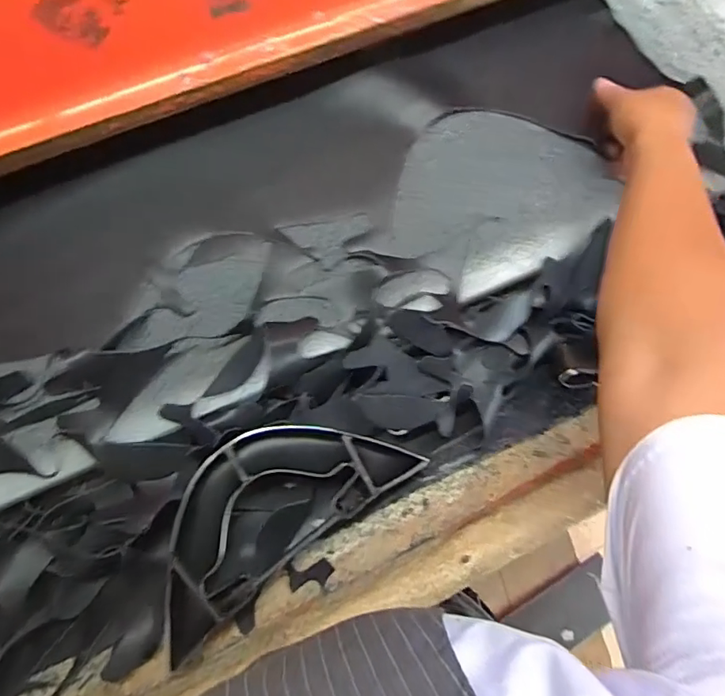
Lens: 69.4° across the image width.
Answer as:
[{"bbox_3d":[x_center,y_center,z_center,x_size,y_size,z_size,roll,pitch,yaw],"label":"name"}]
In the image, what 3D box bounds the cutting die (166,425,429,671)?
[{"bbox_3d":[-0.084,0.133,0.455,0.256,0.022,0.119,-37,82,-9],"label":"cutting die"}]

